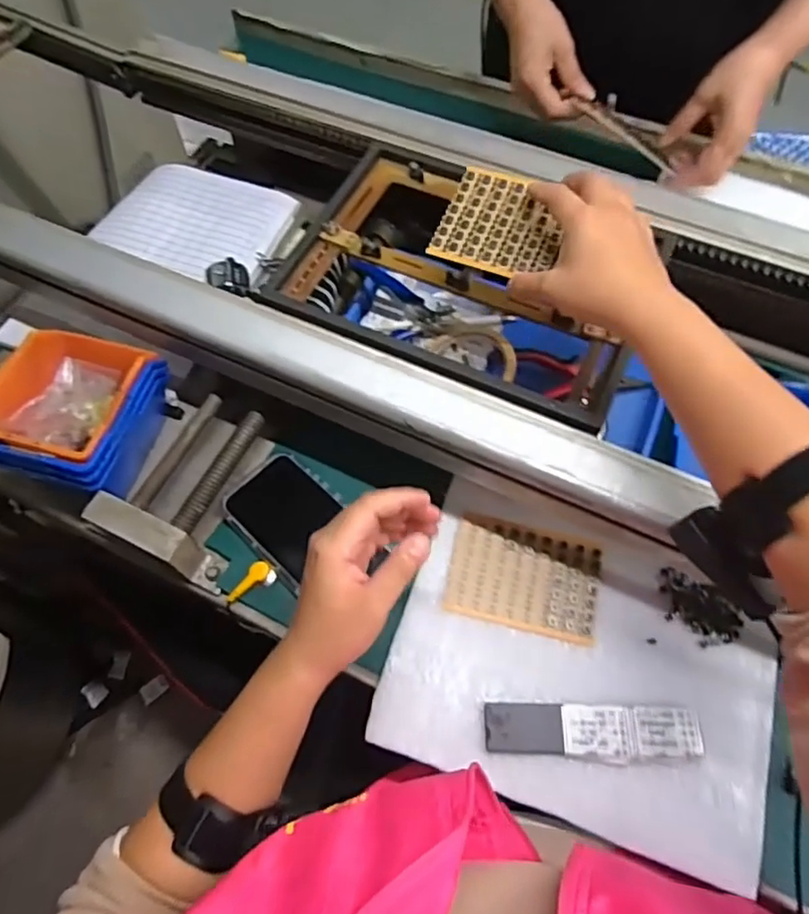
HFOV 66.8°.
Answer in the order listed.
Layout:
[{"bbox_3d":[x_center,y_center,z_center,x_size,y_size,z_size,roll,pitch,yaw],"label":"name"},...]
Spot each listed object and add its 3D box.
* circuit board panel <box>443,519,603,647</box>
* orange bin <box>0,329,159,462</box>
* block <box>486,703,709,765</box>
[{"bbox_3d":[0.098,0.098,0.498,0.118,0.007,0.080,12,63,8],"label":"circuit board panel"},{"bbox_3d":[-0.281,-0.052,0.530,0.121,0.058,0.134,14,63,9],"label":"orange bin"},{"bbox_3d":[0.135,0.199,0.443,0.150,0.013,0.036,1,62,2],"label":"block"}]

